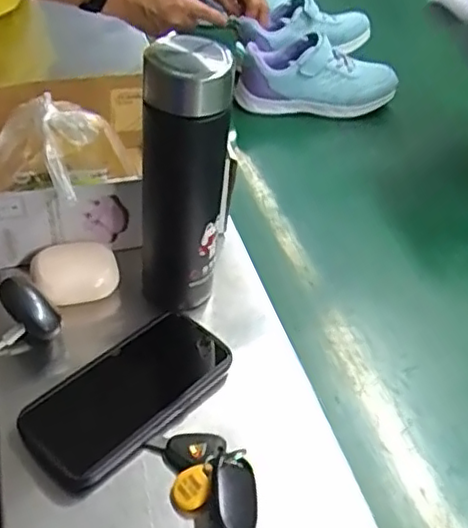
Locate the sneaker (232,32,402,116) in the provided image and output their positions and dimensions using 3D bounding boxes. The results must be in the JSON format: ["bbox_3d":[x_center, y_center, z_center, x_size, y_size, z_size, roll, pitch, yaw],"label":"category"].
[{"bbox_3d":[0.112,-0.247,0.857,0.218,0.090,0.074,1,44,-2],"label":"sneaker"}]

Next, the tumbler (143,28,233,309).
[{"bbox_3d":[-0.039,-0.065,0.506,0.068,0.226,0.064,1,44,-3],"label":"tumbler"}]

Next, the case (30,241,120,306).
[{"bbox_3d":[-0.140,0.006,0.565,0.070,0.027,0.054,-17,47,-20],"label":"case"}]

